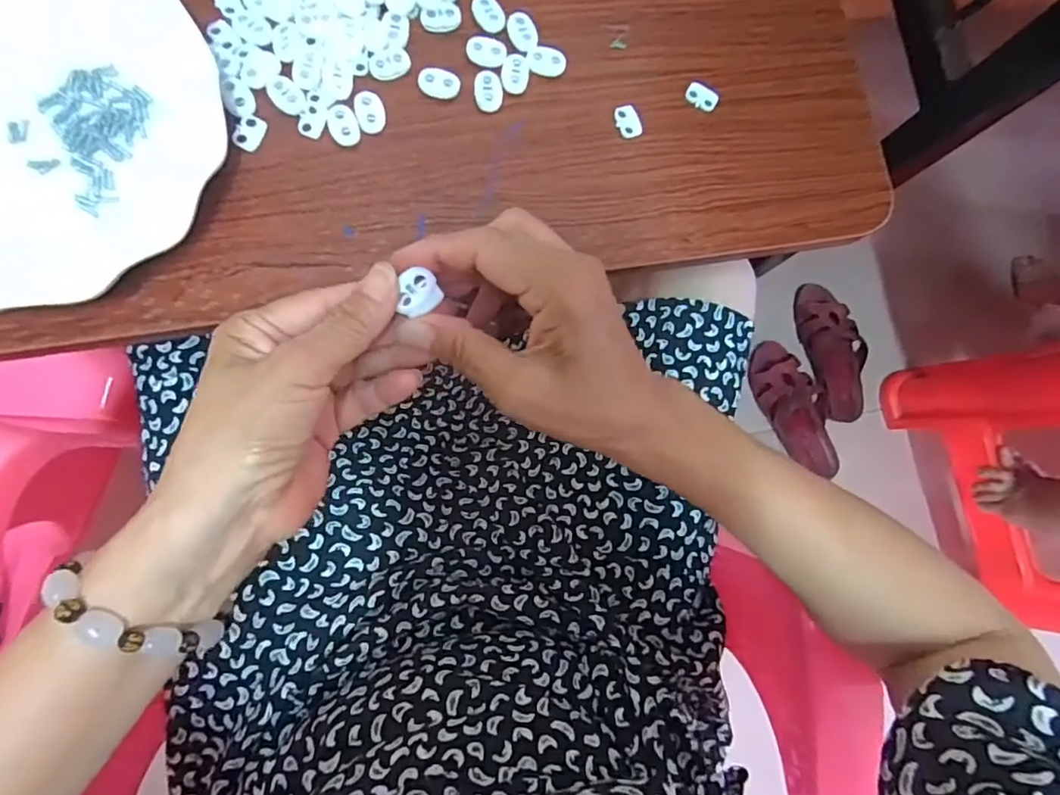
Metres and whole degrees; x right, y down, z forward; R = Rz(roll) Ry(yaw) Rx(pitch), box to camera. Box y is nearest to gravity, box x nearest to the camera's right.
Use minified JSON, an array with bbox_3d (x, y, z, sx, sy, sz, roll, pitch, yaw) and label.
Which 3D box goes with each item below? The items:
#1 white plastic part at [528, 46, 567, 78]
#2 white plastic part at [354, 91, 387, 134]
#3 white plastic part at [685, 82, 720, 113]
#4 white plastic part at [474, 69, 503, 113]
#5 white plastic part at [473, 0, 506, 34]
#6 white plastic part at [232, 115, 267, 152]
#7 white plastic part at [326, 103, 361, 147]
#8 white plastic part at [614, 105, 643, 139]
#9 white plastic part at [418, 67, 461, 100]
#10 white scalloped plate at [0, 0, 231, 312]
[{"bbox_3d":[0.010,-0.194,0.322,0.021,0.005,0.016,1,85,-7],"label":"white plastic part"},{"bbox_3d":[-0.087,-0.156,0.307,0.016,0.005,0.020,-11,87,-8],"label":"white plastic part"},{"bbox_3d":[0.103,-0.180,0.334,0.020,0.004,0.013,28,82,-4],"label":"white plastic part"},{"bbox_3d":[-0.023,-0.174,0.316,0.015,0.004,0.024,-6,86,-8],"label":"white plastic part"},{"bbox_3d":[-0.024,-0.222,0.322,0.017,0.004,0.022,-37,91,-9],"label":"white plastic part"},{"bbox_3d":[-0.150,-0.141,0.299,0.012,0.004,0.019,25,83,-5],"label":"white plastic part"},{"bbox_3d":[-0.102,-0.148,0.305,0.016,0.004,0.023,-24,89,-9],"label":"white plastic part"},{"bbox_3d":[0.058,-0.161,0.327,0.015,0.004,0.020,-18,88,-9],"label":"white plastic part"},{"bbox_3d":[-0.051,-0.176,0.314,0.023,0.004,0.015,10,84,-6],"label":"white plastic part"},{"bbox_3d":[-0.252,-0.134,0.273,0.174,0.023,0.184,1,85,-7],"label":"white scalloped plate"}]

